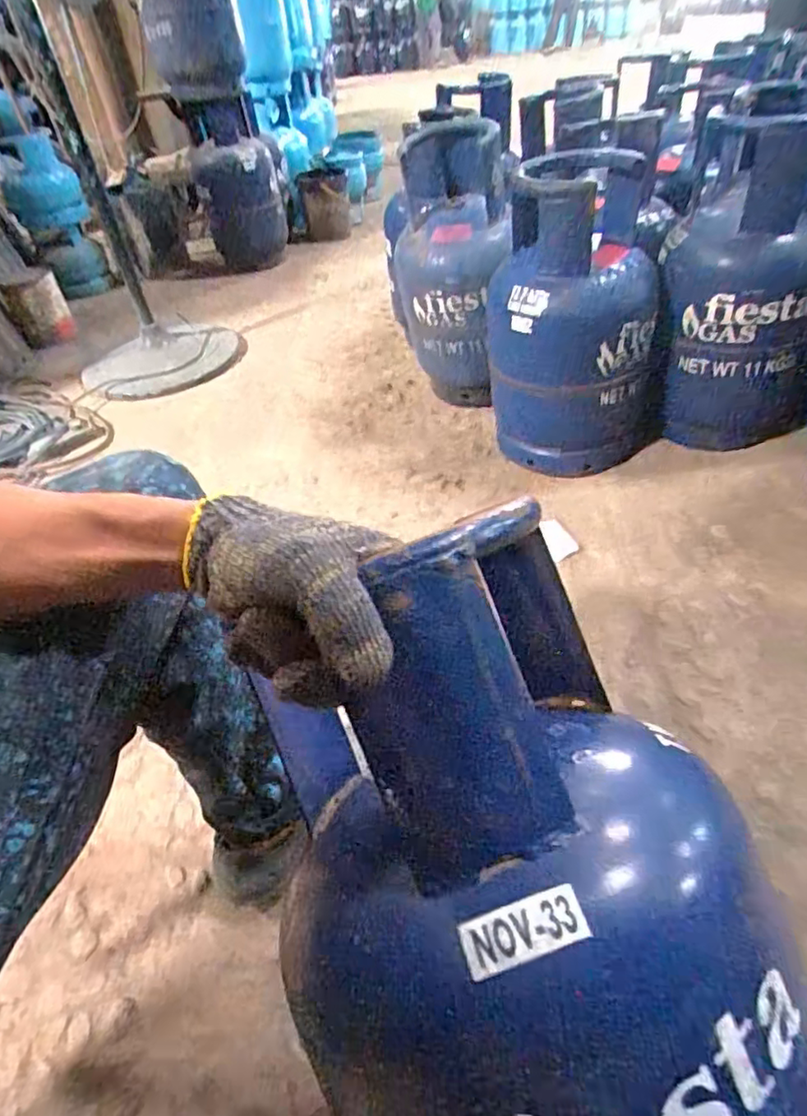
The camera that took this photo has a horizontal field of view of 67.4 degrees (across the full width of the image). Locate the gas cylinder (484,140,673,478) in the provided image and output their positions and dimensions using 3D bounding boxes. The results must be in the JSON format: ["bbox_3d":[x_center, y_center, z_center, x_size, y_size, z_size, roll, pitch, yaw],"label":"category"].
[{"bbox_3d":[0.330,-0.441,1.157,0.307,0.511,0.268,-12,42,-5],"label":"gas cylinder"}]

